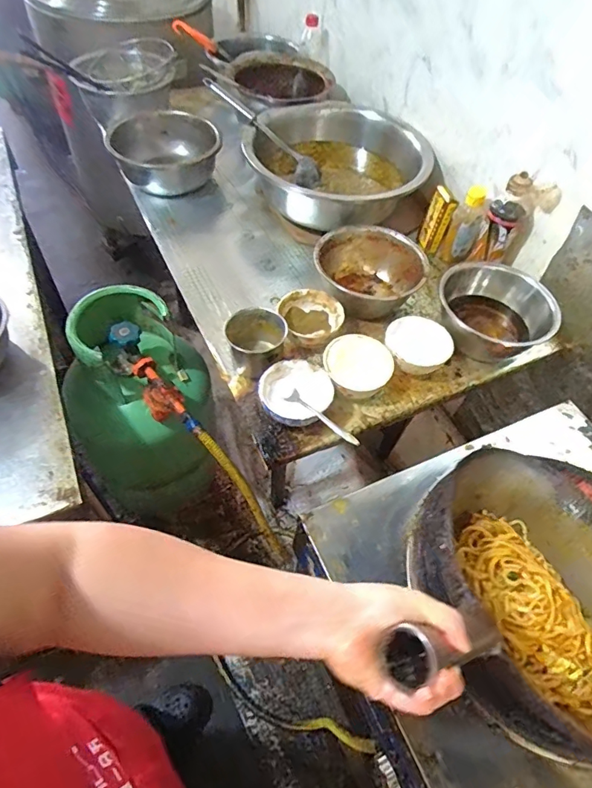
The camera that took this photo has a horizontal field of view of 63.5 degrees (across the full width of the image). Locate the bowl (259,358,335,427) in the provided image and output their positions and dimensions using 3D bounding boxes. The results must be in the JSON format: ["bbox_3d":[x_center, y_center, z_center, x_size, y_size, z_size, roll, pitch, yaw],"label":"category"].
[{"bbox_3d":[0.000,0.006,0.742,0.107,0.056,0.105,2,55,-3],"label":"bowl"}]

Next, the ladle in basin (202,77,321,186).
[{"bbox_3d":[-0.069,-0.563,1.027,0.307,0.055,0.075,38,54,-19],"label":"ladle in basin"}]

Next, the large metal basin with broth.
[{"bbox_3d":[0.090,-0.510,1.036,0.380,0.127,0.326,10,55,2],"label":"large metal basin with broth"}]

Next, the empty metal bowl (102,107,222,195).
[{"bbox_3d":[-0.289,-0.539,1.073,0.237,0.094,0.190,0,55,-5],"label":"empty metal bowl"}]

